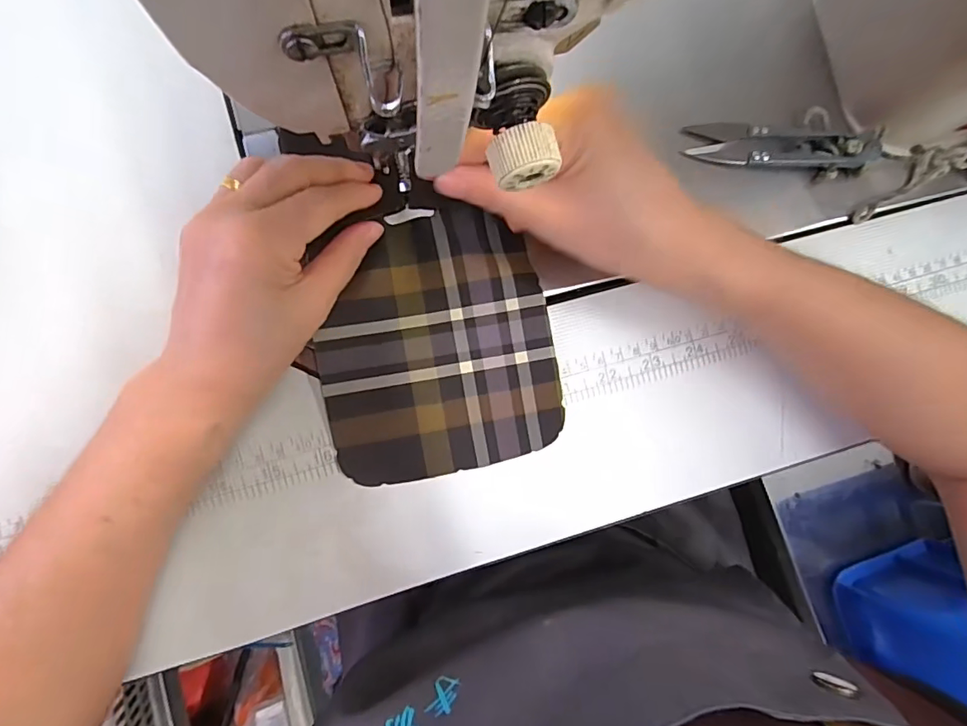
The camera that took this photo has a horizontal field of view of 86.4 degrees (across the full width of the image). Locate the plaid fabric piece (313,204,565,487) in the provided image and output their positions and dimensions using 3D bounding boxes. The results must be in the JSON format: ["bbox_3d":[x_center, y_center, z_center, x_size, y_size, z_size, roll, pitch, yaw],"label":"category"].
[{"bbox_3d":[-0.024,-0.009,0.260,0.114,0.010,0.127,-13,89,-8],"label":"plaid fabric piece"}]

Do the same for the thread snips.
[{"bbox_3d":[0.161,-0.119,0.279,0.098,0.023,0.024,5,87,-7],"label":"thread snips"}]

